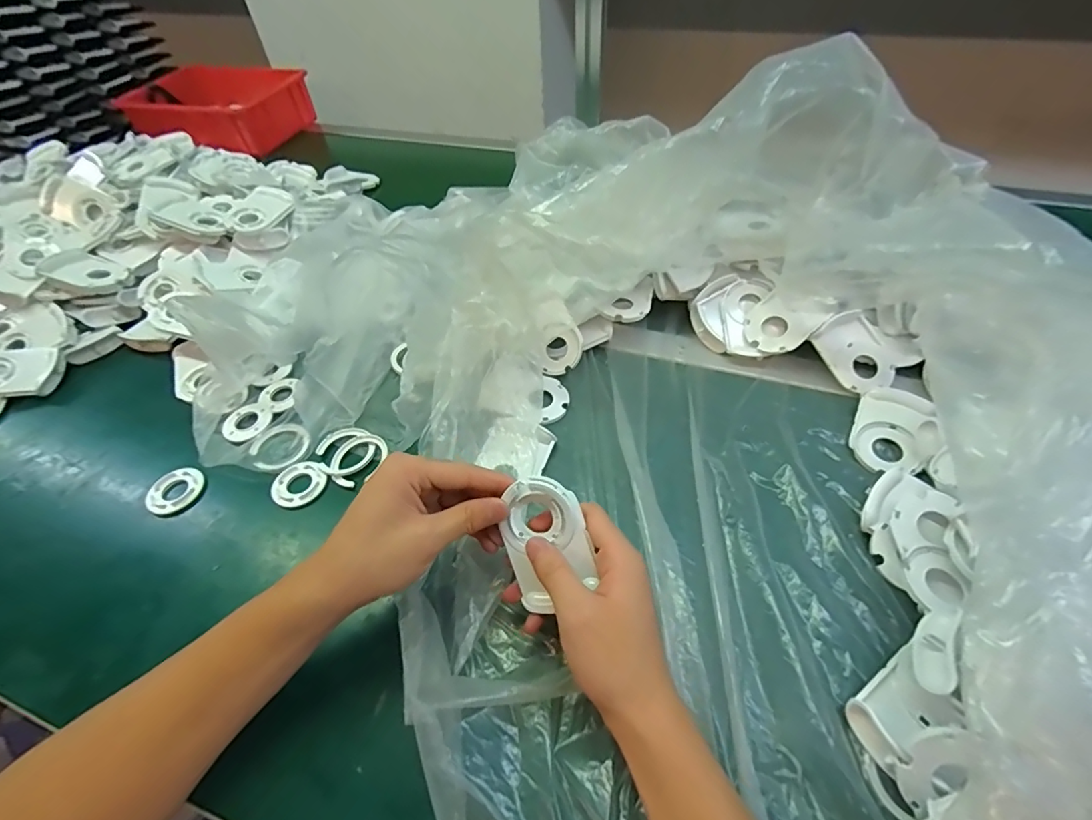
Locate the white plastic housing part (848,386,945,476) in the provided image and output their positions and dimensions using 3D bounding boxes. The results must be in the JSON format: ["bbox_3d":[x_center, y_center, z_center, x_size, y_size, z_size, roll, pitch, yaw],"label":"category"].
[{"bbox_3d":[0.293,0.014,0.415,0.057,0.021,0.079,19,53,18],"label":"white plastic housing part"}]

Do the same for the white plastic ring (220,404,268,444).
[{"bbox_3d":[-0.283,0.012,0.466,0.038,0.004,0.040,-2,49,2],"label":"white plastic ring"}]

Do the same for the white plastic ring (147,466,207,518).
[{"bbox_3d":[-0.316,0.069,0.424,0.041,0.006,0.044,-2,49,2],"label":"white plastic ring"}]

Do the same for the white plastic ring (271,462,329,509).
[{"bbox_3d":[-0.212,0.064,0.424,0.040,0.004,0.041,-2,52,3],"label":"white plastic ring"}]

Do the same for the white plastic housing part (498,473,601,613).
[{"bbox_3d":[-0.001,0.084,0.320,0.057,0.008,0.082,-19,88,20],"label":"white plastic housing part"}]

